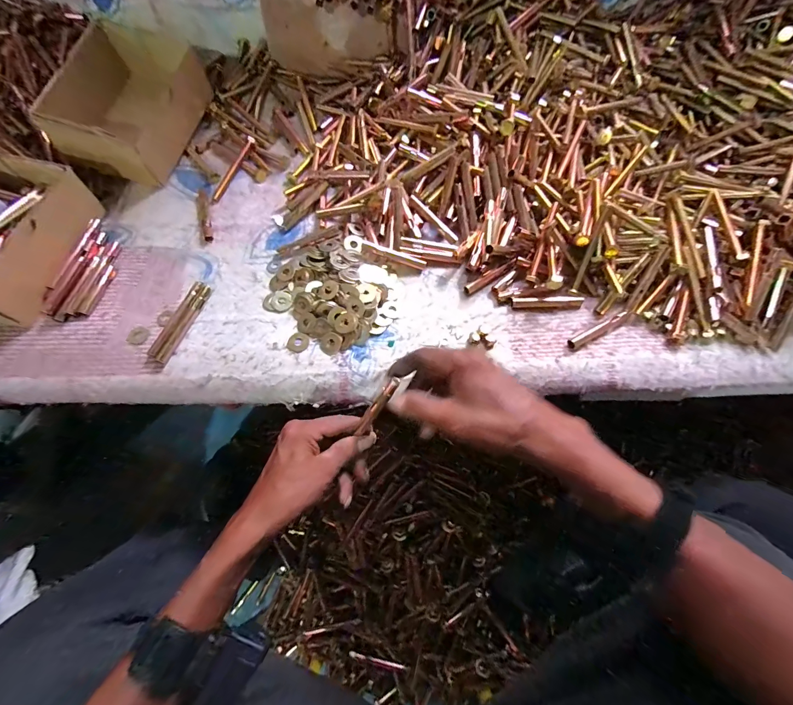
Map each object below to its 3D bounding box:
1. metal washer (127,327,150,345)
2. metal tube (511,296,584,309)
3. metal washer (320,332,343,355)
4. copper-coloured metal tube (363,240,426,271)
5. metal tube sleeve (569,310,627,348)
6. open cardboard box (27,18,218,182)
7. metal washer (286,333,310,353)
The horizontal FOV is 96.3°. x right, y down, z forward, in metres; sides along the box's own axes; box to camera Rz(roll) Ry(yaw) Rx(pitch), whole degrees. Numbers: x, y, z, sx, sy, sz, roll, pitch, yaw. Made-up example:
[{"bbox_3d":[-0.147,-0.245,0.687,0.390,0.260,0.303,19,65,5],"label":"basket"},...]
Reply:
[{"bbox_3d":[-0.295,-0.019,0.407,0.018,0.004,0.023,31,71,-6],"label":"metal washer"},{"bbox_3d":[0.183,-0.062,0.433,0.084,0.011,0.015,1,67,0],"label":"metal tube"},{"bbox_3d":[-0.075,-0.010,0.409,0.024,0.004,0.025,0,88,4],"label":"metal washer"},{"bbox_3d":[-0.002,-0.123,0.450,0.082,0.008,0.012,17,67,-10],"label":"copper-coloured metal tube"},{"bbox_3d":[0.233,-0.027,0.411,0.079,0.010,0.013,-26,70,-11],"label":"metal tube sleeve"},{"bbox_3d":[-0.347,-0.339,0.485,0.131,0.098,0.194,11,67,4],"label":"open cardboard box"},{"bbox_3d":[-0.114,-0.012,0.412,0.024,0.004,0.025,21,69,9],"label":"metal washer"}]

